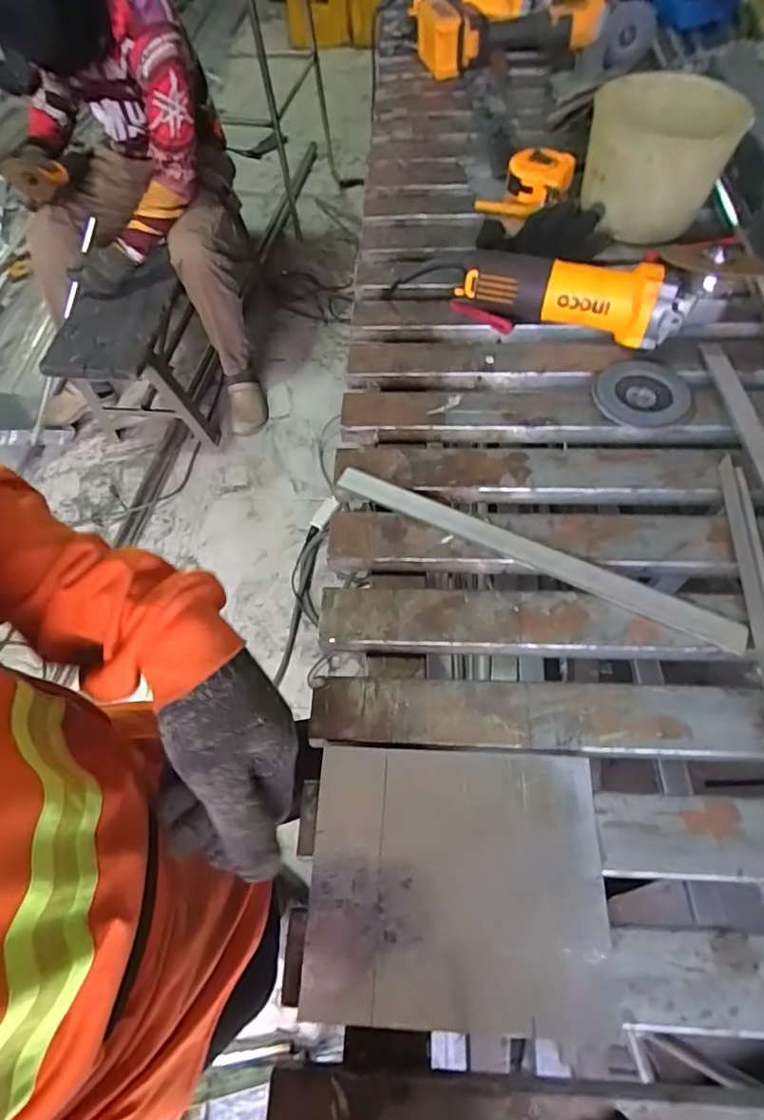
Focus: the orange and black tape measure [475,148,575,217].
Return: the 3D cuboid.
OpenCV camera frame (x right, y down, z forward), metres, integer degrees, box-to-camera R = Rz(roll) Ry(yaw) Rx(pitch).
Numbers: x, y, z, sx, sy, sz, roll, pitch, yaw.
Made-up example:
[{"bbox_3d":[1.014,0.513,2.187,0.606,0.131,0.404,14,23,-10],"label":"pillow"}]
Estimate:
[{"bbox_3d":[0.192,-0.487,0.703,0.088,0.041,0.115,35,67,20],"label":"orange and black tape measure"}]

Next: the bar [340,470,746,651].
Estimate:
[{"bbox_3d":[0.120,-0.010,0.459,0.351,0.009,0.025,25,65,17],"label":"bar"}]

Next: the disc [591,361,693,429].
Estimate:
[{"bbox_3d":[0.259,-0.166,0.540,0.093,0.010,0.081,7,61,8],"label":"disc"}]

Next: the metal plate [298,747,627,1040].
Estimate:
[{"bbox_3d":[0.047,0.202,0.344,0.182,0.008,0.148,1,57,4],"label":"metal plate"}]

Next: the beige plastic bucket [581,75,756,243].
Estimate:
[{"bbox_3d":[0.324,-0.475,0.642,0.157,0.108,0.157,8,61,7],"label":"beige plastic bucket"}]

